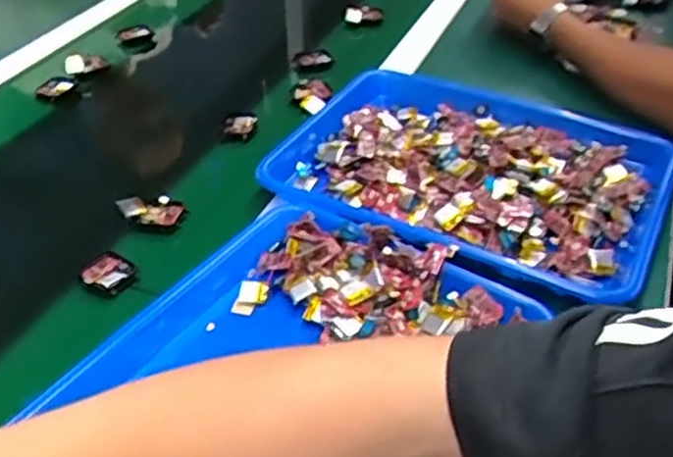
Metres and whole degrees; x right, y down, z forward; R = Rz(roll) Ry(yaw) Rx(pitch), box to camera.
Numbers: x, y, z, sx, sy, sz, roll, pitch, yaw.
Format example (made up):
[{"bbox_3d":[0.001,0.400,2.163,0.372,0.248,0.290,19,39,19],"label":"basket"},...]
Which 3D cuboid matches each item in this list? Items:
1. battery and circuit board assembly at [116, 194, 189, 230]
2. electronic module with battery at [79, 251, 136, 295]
[{"bbox_3d":[-0.166,-0.015,0.643,0.059,0.018,0.033,7,39,5],"label":"battery and circuit board assembly"},{"bbox_3d":[-0.188,0.037,0.584,0.040,0.010,0.041,28,45,27],"label":"electronic module with battery"}]

